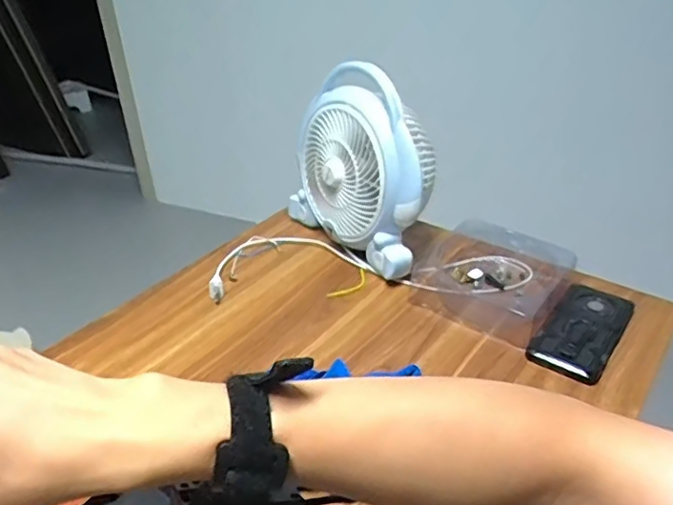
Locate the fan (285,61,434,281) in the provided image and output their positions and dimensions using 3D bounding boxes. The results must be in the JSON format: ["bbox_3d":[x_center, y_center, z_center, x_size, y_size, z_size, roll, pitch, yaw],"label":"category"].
[{"bbox_3d":[0.046,-0.123,0.826,0.121,0.243,0.254,-23,37,-28],"label":"fan"}]

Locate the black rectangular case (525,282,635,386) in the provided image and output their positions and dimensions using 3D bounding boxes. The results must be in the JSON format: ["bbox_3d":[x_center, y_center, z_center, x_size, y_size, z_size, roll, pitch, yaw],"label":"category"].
[{"bbox_3d":[0.299,0.090,0.696,0.079,0.022,0.171,27,40,26],"label":"black rectangular case"}]

